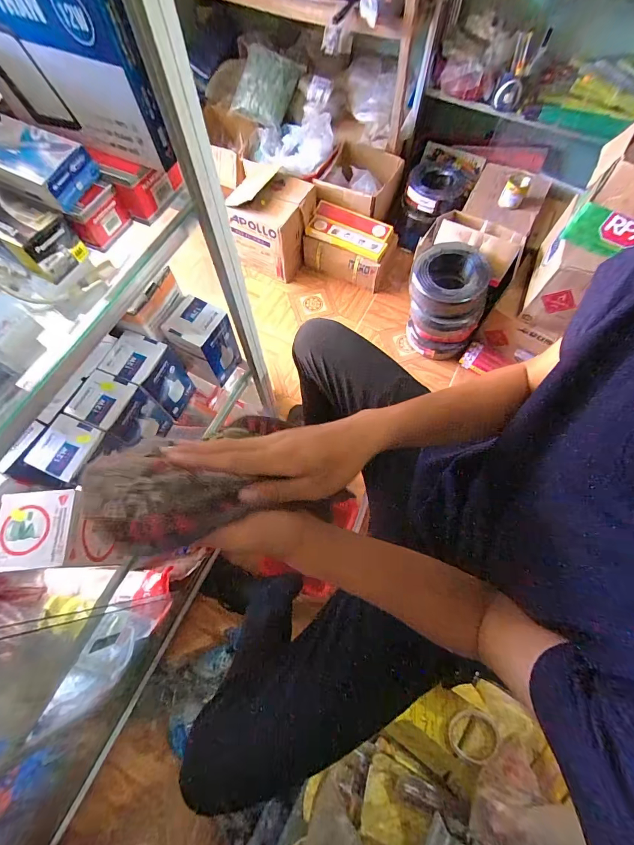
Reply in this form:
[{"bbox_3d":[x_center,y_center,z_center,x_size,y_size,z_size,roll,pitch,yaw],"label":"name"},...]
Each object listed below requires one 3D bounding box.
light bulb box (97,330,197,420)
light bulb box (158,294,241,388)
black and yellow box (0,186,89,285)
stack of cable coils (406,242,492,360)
[{"bbox_3d":[-0.297,-0.091,0.642,0.091,0.137,0.099,22,70,8],"label":"light bulb box"},{"bbox_3d":[-0.212,-0.149,0.668,0.085,0.143,0.081,22,70,8],"label":"light bulb box"},{"bbox_3d":[-0.315,-0.206,0.359,0.139,0.051,0.057,32,72,12],"label":"black and yellow box"},{"bbox_3d":[0.405,-0.381,1.155,0.209,0.306,0.208,-3,68,-1],"label":"stack of cable coils"}]

